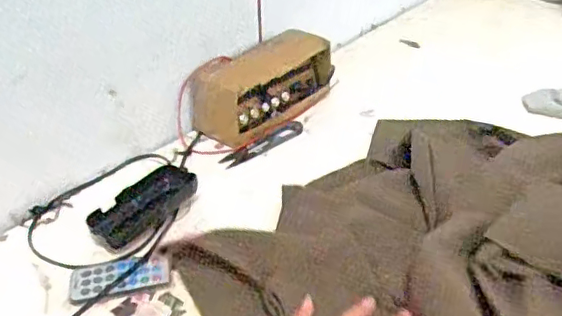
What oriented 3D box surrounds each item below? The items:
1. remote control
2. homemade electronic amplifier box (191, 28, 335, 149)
[{"bbox_3d":[-0.136,0.102,0.492,0.083,0.008,0.037,-8,34,-8],"label":"remote control"},{"bbox_3d":[-0.016,-0.091,0.706,0.073,0.077,0.181,27,44,37],"label":"homemade electronic amplifier box"}]

